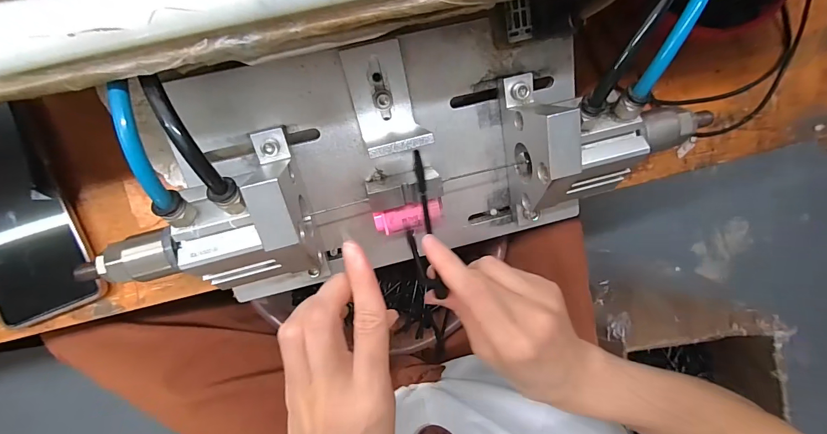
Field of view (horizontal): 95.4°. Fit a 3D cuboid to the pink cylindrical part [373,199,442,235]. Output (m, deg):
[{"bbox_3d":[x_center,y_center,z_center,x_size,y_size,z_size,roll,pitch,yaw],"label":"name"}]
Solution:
[{"bbox_3d":[-0.003,0.001,0.263,0.047,0.012,0.018,-12,91,-4],"label":"pink cylindrical part"}]

